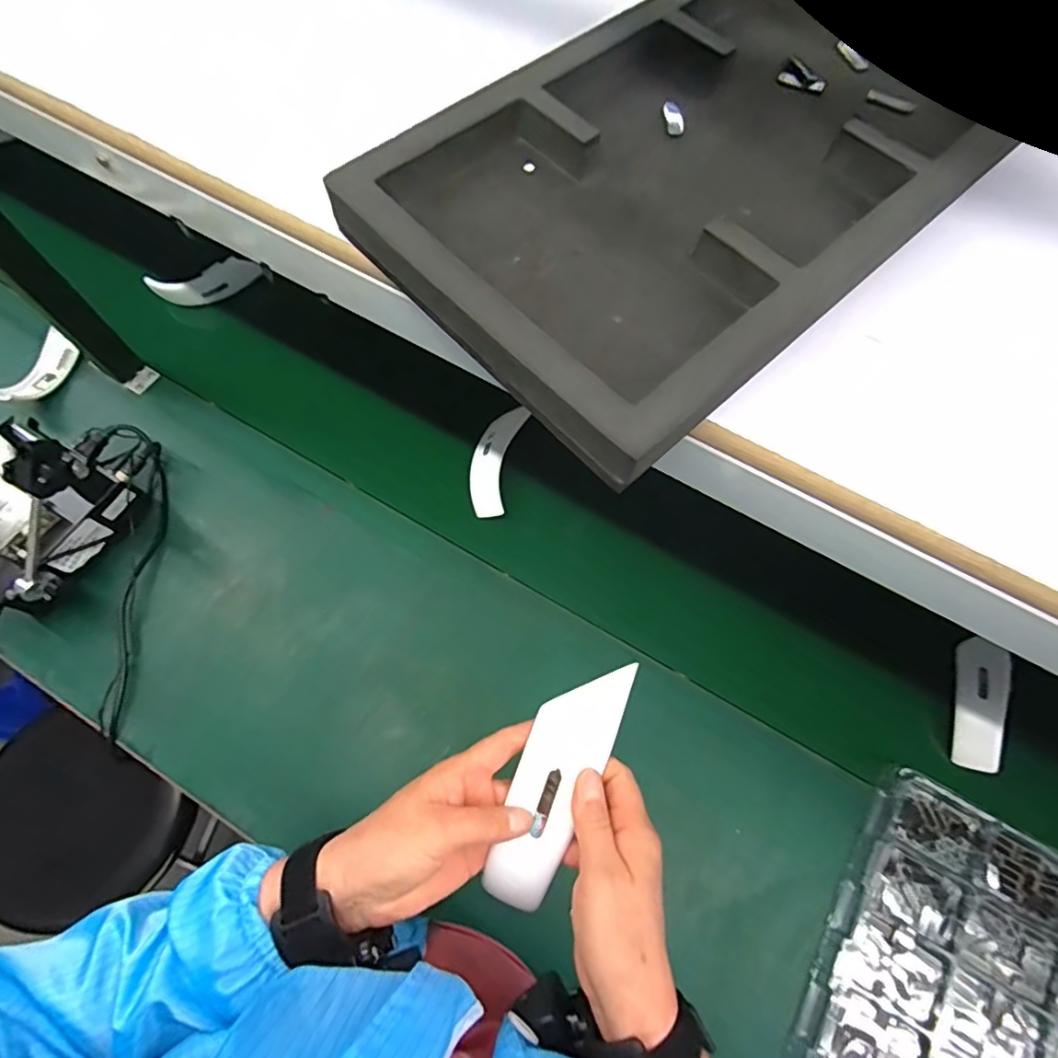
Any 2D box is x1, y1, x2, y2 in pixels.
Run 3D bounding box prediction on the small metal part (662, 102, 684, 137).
[{"bbox_3d":[0.086,-0.245,0.337,0.010,0.004,0.029,-6,69,-3],"label":"small metal part"}]

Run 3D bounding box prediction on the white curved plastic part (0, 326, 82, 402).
[{"bbox_3d":[-0.669,-0.215,0.777,0.046,0.046,0.126,17,70,6],"label":"white curved plastic part"}]

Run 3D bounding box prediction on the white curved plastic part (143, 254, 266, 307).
[{"bbox_3d":[-0.485,-0.369,0.858,0.155,0.052,0.026,-17,70,-7],"label":"white curved plastic part"}]

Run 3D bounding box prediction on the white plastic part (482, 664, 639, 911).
[{"bbox_3d":[0.016,0.158,0.359,0.048,0.024,0.160,26,82,9],"label":"white plastic part"}]

